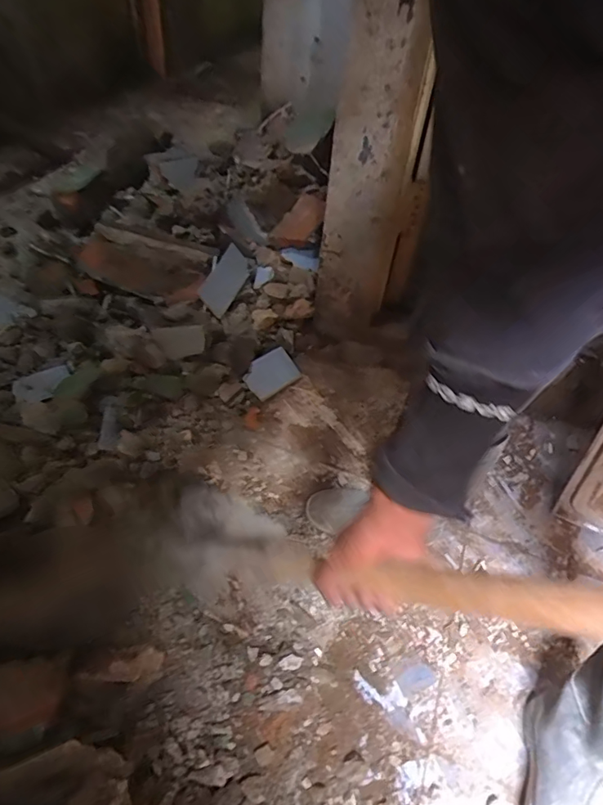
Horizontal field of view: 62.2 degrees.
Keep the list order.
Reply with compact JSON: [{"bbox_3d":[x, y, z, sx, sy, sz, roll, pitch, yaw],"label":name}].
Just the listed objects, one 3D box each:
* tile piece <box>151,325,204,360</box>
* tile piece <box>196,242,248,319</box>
[{"bbox_3d":[-0.282,-0.140,1.161,0.116,0.071,0.012,-12,19,-34],"label":"tile piece"},{"bbox_3d":[-0.195,-0.317,1.297,0.012,0.092,0.174,9,62,44],"label":"tile piece"}]

